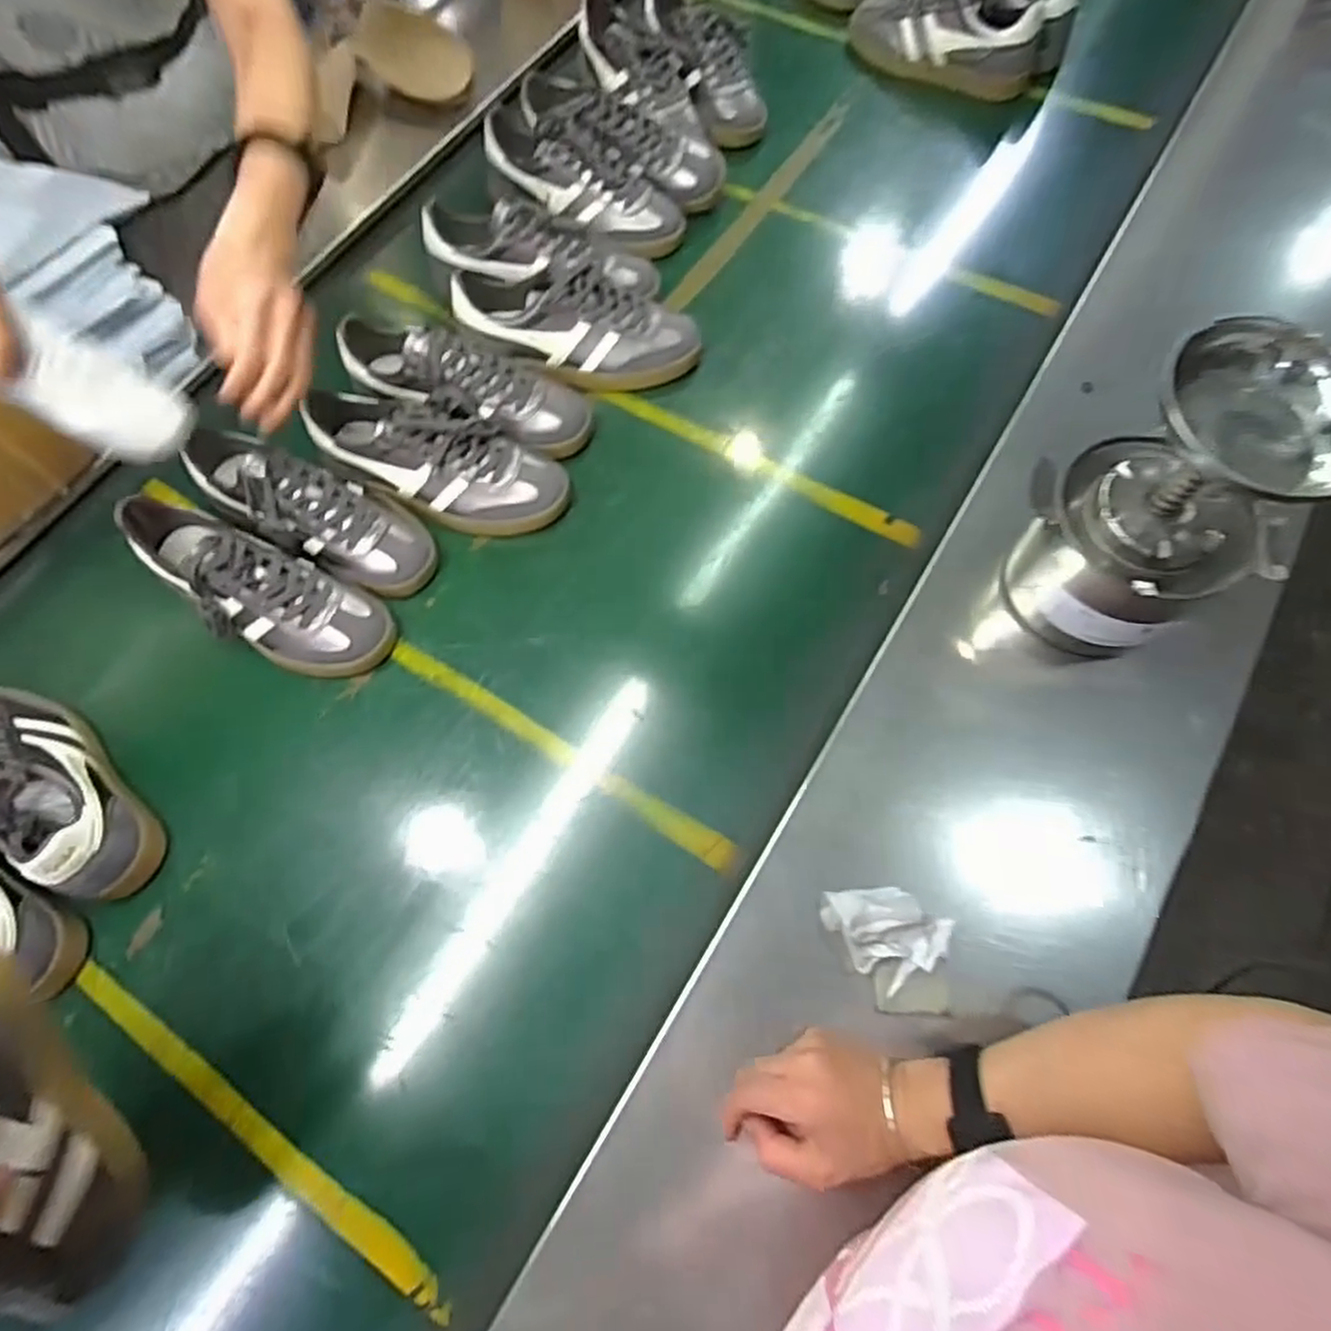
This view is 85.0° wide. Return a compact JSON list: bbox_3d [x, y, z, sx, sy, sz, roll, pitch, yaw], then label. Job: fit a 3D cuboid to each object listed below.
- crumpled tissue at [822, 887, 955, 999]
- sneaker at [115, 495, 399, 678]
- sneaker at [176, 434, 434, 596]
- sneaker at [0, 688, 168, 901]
[{"bbox_3d":[0.161,0.185,0.519,0.072,0.031,0.076,-30,67,-11],"label":"crumpled tissue"},{"bbox_3d":[-0.366,-0.068,0.653,0.242,0.091,0.094,26,69,15],"label":"sneaker"},{"bbox_3d":[-0.334,-0.155,0.678,0.249,0.086,0.099,31,70,16],"label":"sneaker"},{"bbox_3d":[-0.510,0.085,0.584,0.229,0.087,0.073,35,71,18],"label":"sneaker"}]

